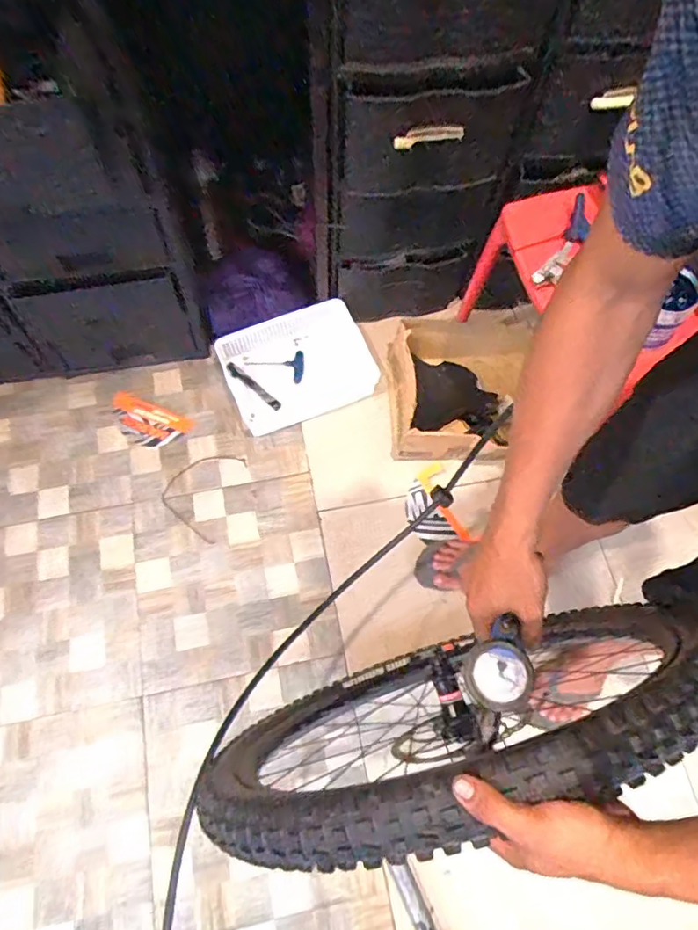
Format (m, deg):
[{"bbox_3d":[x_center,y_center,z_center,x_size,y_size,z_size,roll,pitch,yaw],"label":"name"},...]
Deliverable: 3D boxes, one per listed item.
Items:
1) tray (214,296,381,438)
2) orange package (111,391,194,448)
[{"bbox_3d":[-0.120,-0.236,1.298,0.337,0.092,0.247,-22,70,-11],"label":"tray"},{"bbox_3d":[-0.488,-0.101,1.290,0.206,0.009,0.104,22,69,7],"label":"orange package"}]

